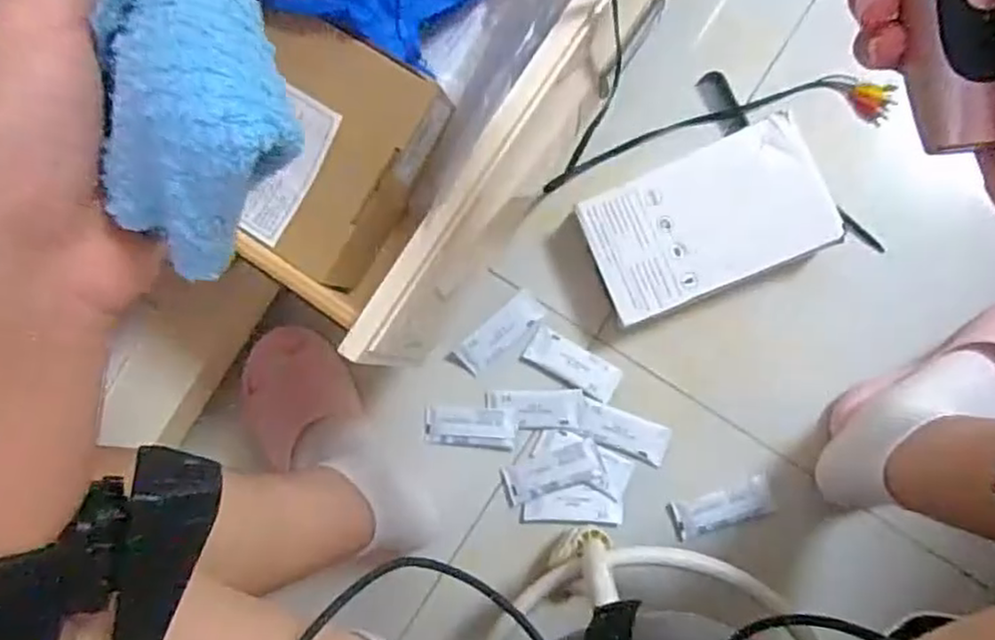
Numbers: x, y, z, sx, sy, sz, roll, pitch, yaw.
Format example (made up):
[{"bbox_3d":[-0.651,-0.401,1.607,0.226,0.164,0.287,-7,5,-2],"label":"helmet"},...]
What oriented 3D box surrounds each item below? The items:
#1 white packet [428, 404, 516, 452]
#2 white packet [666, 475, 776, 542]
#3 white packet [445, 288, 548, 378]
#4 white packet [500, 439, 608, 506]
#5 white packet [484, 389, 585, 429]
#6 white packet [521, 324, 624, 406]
[{"bbox_3d":[-0.026,0.103,0.666,0.085,0.007,0.038,5,86,7],"label":"white packet"},{"bbox_3d":[0.205,0.173,0.634,0.092,0.004,0.034,-19,83,5],"label":"white packet"},{"bbox_3d":[0.000,0.013,0.668,0.098,0.008,0.033,-42,82,2],"label":"white packet"},{"bbox_3d":[0.051,0.143,0.648,0.093,0.011,0.038,-19,83,5],"label":"white packet"},{"bbox_3d":[0.035,0.085,0.662,0.090,0.005,0.036,-2,85,7],"label":"white packet"},{"bbox_3d":[0.073,0.042,0.664,0.091,0.007,0.038,30,89,9],"label":"white packet"}]

